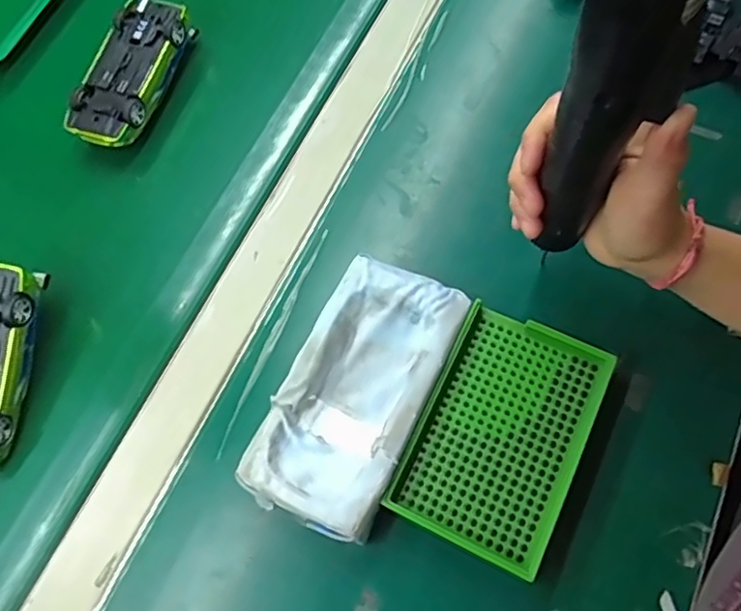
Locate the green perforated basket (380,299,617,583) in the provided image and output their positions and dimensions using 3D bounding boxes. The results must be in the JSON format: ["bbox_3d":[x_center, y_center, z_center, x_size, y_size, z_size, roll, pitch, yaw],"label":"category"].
[{"bbox_3d":[0.077,0.075,0.365,0.091,0.021,0.136,23,71,14],"label":"green perforated basket"}]

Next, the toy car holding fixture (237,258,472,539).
[{"bbox_3d":[-0.008,0.052,0.375,0.080,0.031,0.159,22,71,13],"label":"toy car holding fixture"}]

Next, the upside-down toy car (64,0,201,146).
[{"bbox_3d":[-0.188,-0.181,0.488,0.059,0.041,0.135,17,70,10],"label":"upside-down toy car"}]

